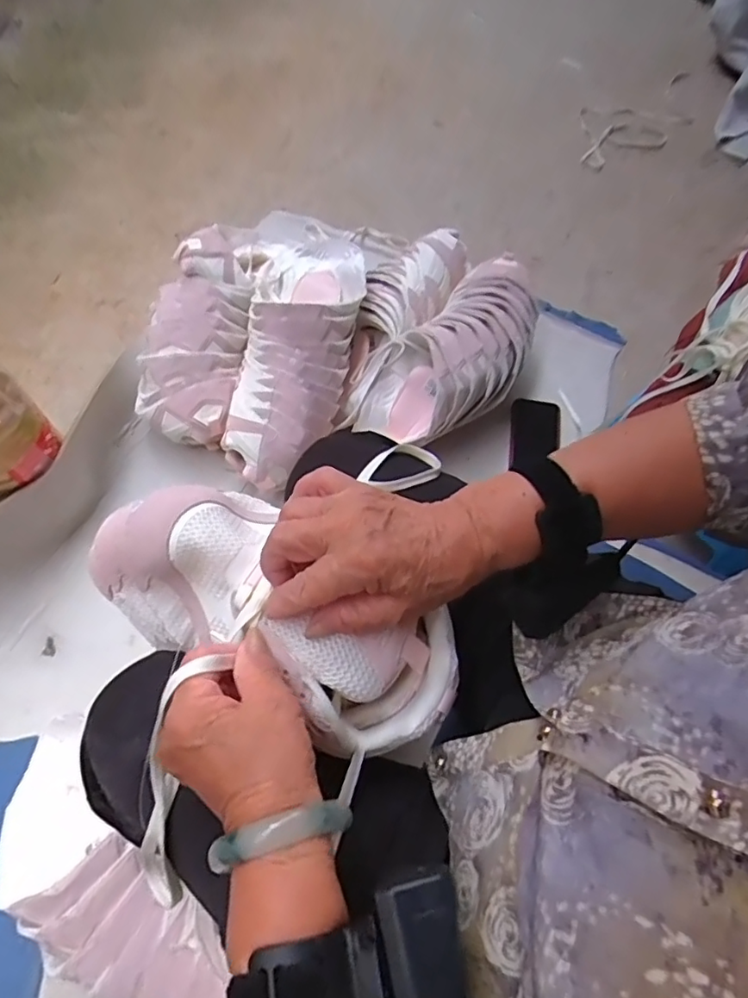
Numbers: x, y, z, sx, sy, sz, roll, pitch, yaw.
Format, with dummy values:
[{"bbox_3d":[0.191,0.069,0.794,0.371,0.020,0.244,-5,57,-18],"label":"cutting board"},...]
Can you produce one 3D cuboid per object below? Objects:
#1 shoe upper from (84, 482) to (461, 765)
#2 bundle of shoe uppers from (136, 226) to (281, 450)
[{"bbox_3d":[-0.059,0.069,0.362,0.231,0.055,0.108,29,65,4],"label":"shoe upper"},{"bbox_3d":[-0.280,-0.307,0.961,0.157,0.137,0.444,9,65,-2],"label":"bundle of shoe uppers"}]

